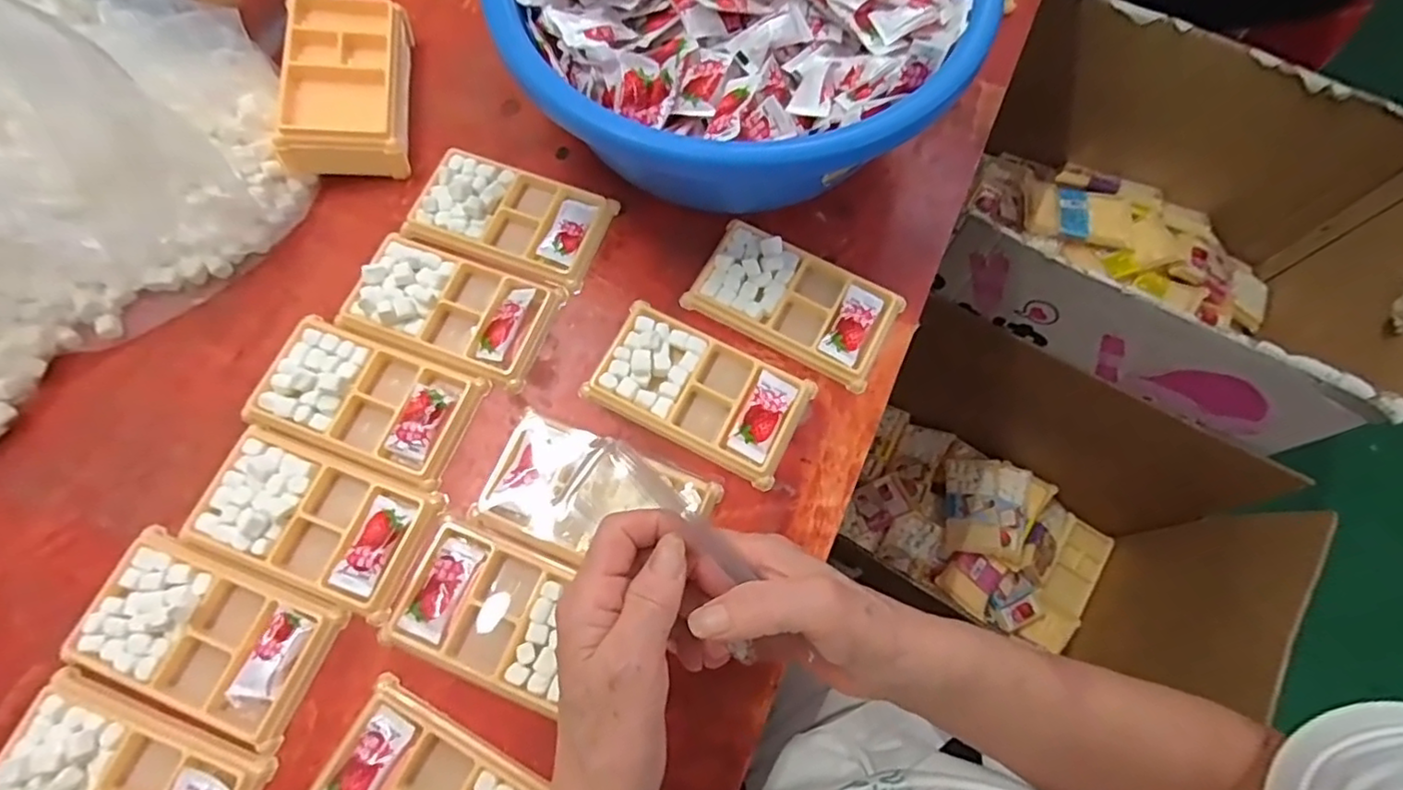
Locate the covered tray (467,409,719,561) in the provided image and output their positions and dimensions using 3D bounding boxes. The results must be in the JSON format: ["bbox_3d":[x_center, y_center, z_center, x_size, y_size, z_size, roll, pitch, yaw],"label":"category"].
[{"bbox_3d":[-0.065,0.064,0.393,0.136,0.010,0.074,20,71,8],"label":"covered tray"}]

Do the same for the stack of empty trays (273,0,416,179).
[{"bbox_3d":[-0.264,-0.232,0.475,0.082,0.049,0.138,-6,70,-2],"label":"stack of empty trays"}]

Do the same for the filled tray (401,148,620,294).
[{"bbox_3d":[-0.140,-0.131,0.460,0.133,0.014,0.077,19,71,7],"label":"filled tray"}]

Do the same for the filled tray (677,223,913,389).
[{"bbox_3d":[0.065,-0.065,0.444,0.135,0.015,0.074,26,72,10],"label":"filled tray"}]

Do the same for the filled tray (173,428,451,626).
[{"bbox_3d":[-0.234,0.073,0.385,0.139,0.014,0.082,20,71,8],"label":"filled tray"}]

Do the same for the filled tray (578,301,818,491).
[{"bbox_3d":[0.000,-0.005,0.421,0.134,0.012,0.082,26,72,10],"label":"filled tray"}]

